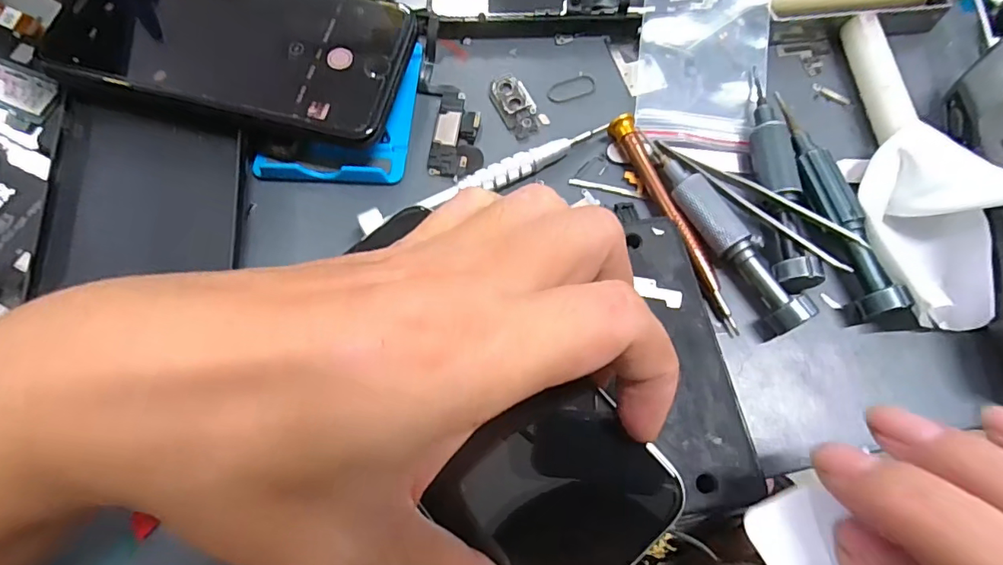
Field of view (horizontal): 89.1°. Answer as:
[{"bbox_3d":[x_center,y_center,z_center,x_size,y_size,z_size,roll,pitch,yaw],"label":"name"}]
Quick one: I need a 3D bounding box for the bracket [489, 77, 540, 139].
[{"bbox_3d":[0.006,-0.085,0.247,0.017,0.004,0.035,-25,71,-9],"label":"bracket"}]

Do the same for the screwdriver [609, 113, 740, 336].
[{"bbox_3d":[0.074,-0.029,0.218,0.010,0.009,0.105,-22,70,-8],"label":"screwdriver"}]

